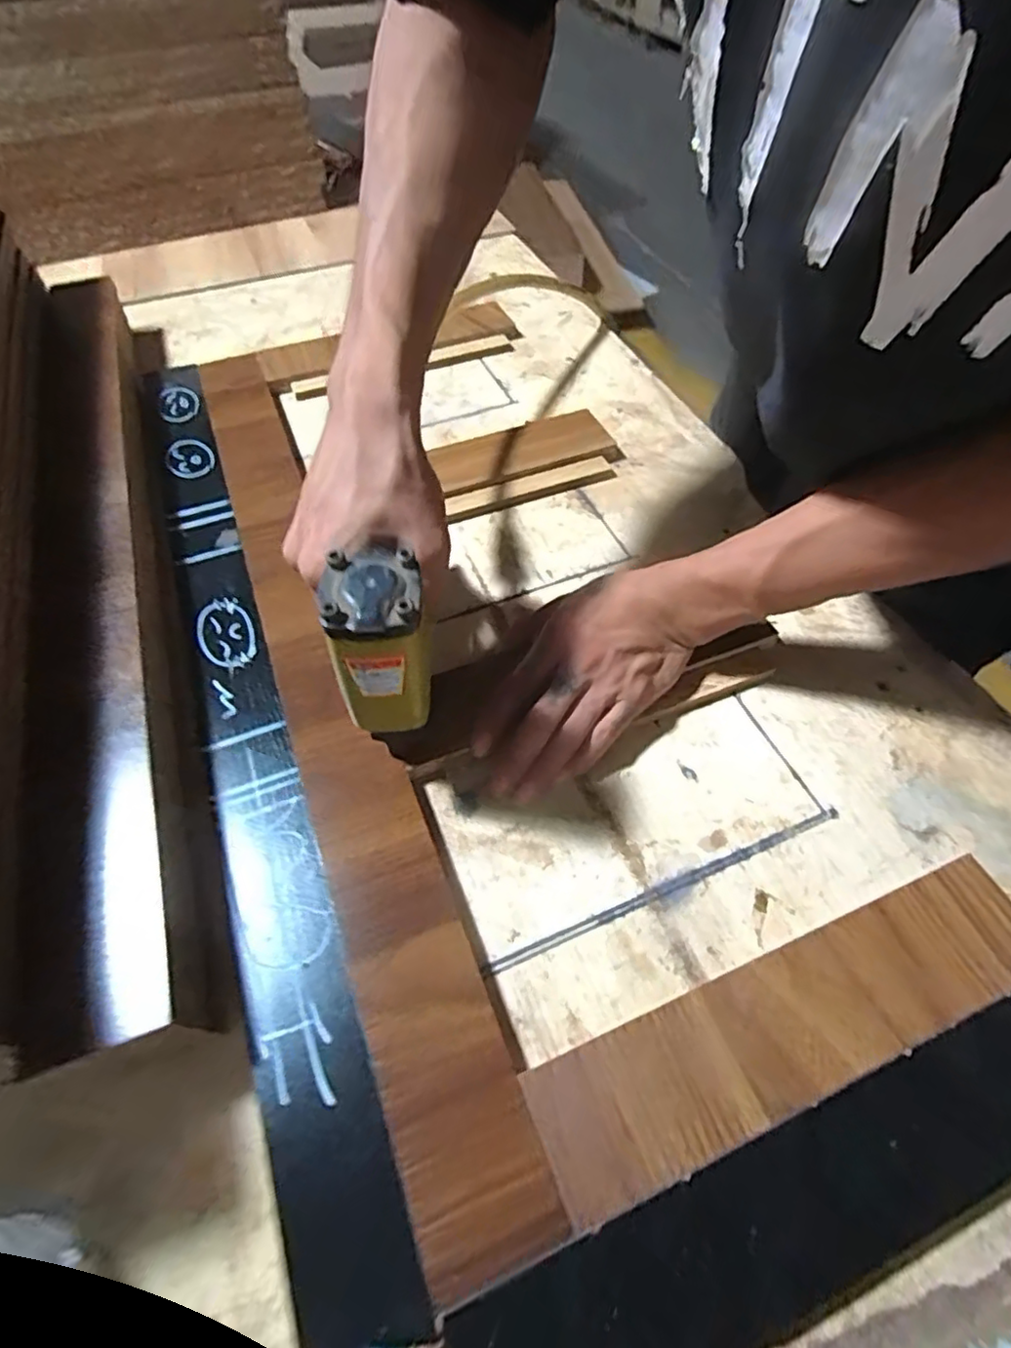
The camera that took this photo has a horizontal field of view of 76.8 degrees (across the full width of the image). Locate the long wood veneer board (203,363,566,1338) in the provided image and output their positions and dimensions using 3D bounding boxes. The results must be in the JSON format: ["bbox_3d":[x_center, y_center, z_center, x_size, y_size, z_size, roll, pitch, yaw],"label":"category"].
[{"bbox_3d":[-0.138,-0.039,0.455,0.064,0.007,0.733,-17,56,-14],"label":"long wood veneer board"}]

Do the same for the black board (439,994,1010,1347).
[{"bbox_3d":[0.122,0.227,0.265,0.290,0.013,0.058,-18,56,-14],"label":"black board"}]

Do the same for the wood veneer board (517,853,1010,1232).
[{"bbox_3d":[0.140,0.166,0.307,0.262,0.016,0.062,-17,56,-14],"label":"wood veneer board"}]

